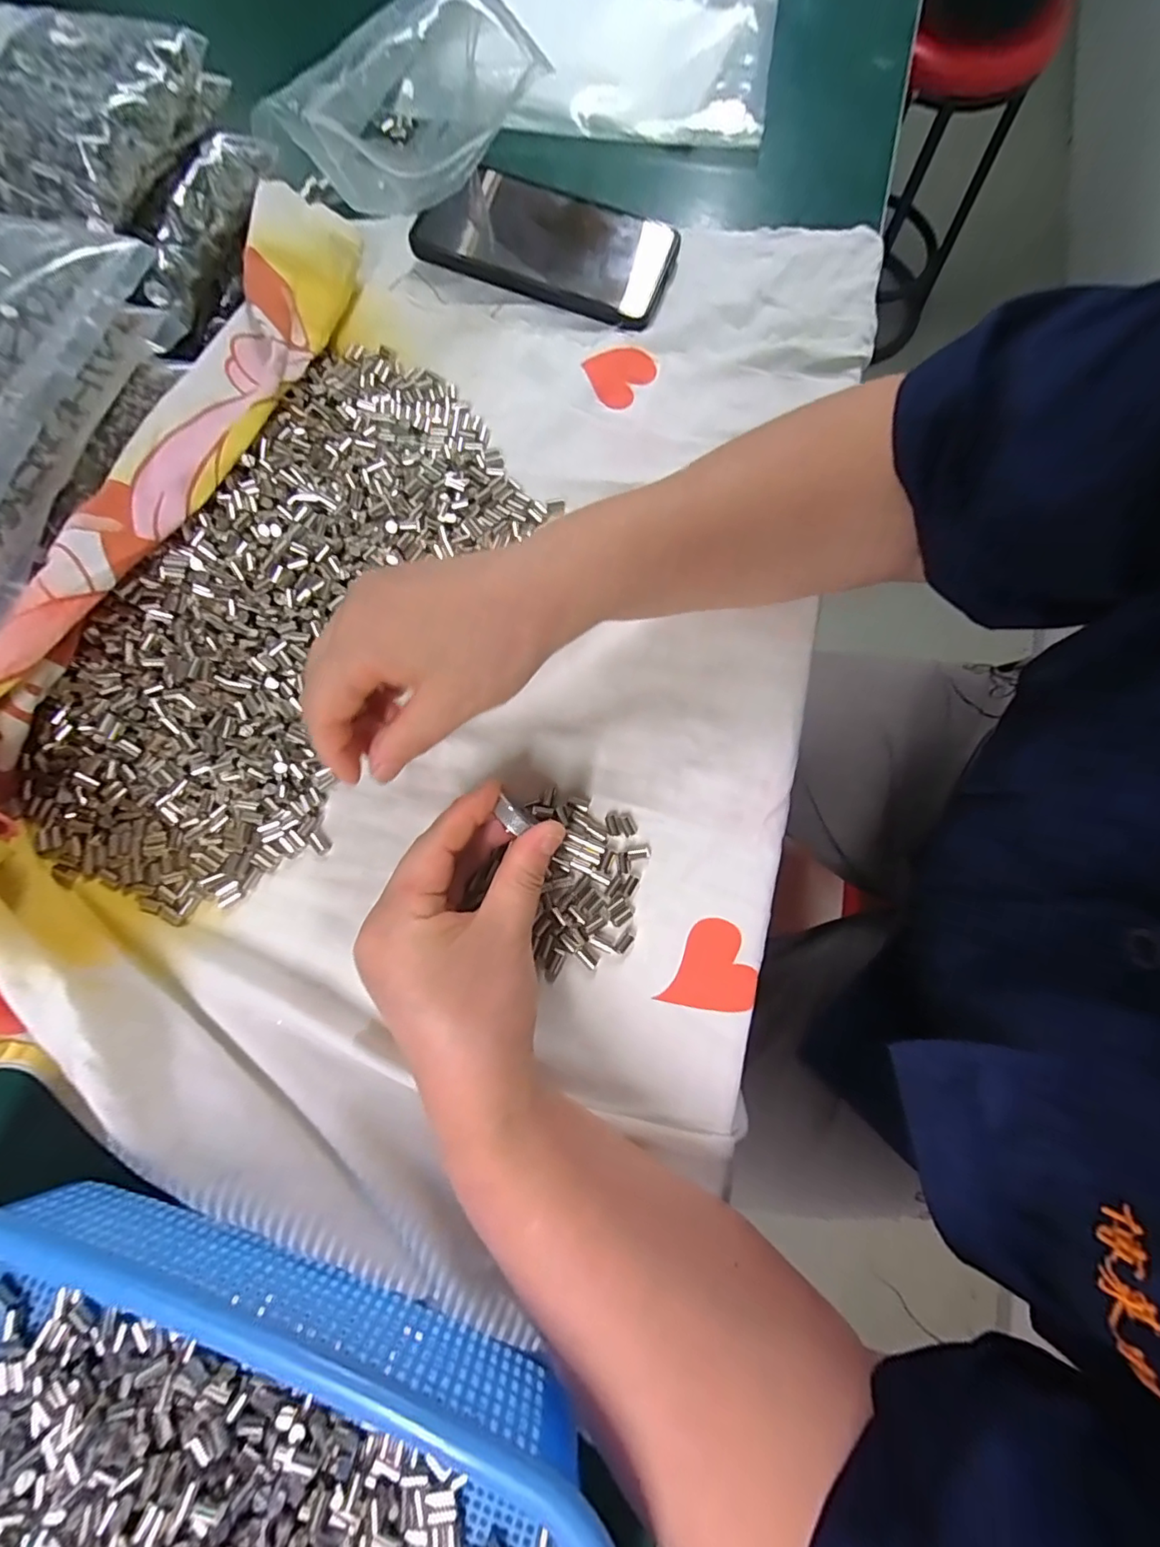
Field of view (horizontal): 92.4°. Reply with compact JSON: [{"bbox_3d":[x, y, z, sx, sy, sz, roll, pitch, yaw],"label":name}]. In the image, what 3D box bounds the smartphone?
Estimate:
[{"bbox_3d":[-0.023,-0.347,0.362,0.165,0.016,0.083,23,78,5],"label":"smartphone"}]

